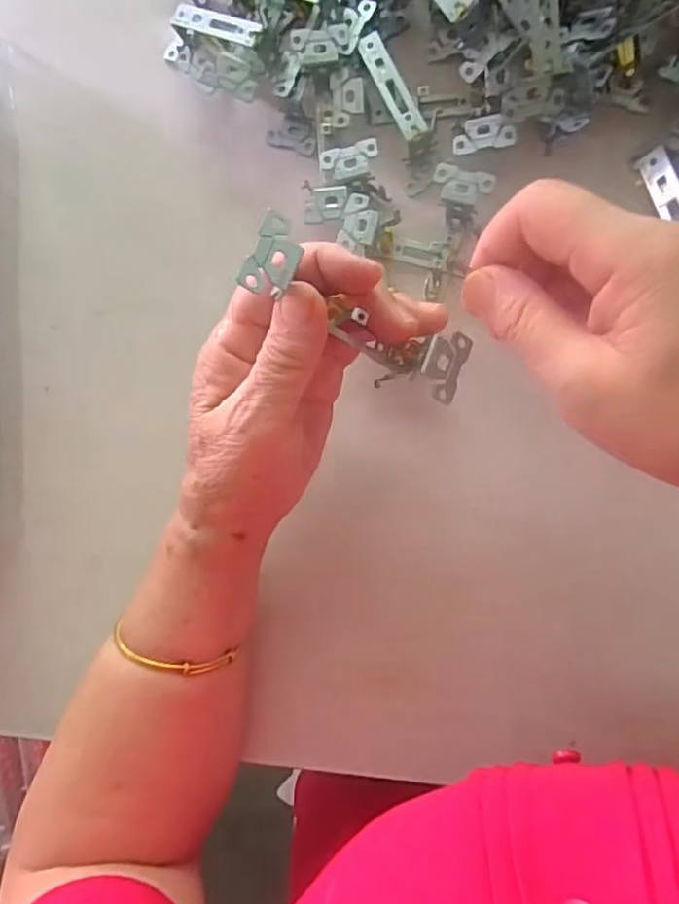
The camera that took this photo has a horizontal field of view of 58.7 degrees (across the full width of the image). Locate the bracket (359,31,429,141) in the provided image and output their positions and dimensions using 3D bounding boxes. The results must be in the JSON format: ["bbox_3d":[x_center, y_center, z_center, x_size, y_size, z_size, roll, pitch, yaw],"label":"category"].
[{"bbox_3d":[0.031,-0.207,0.349,0.014,0.021,0.067,-26,84,8],"label":"bracket"}]

